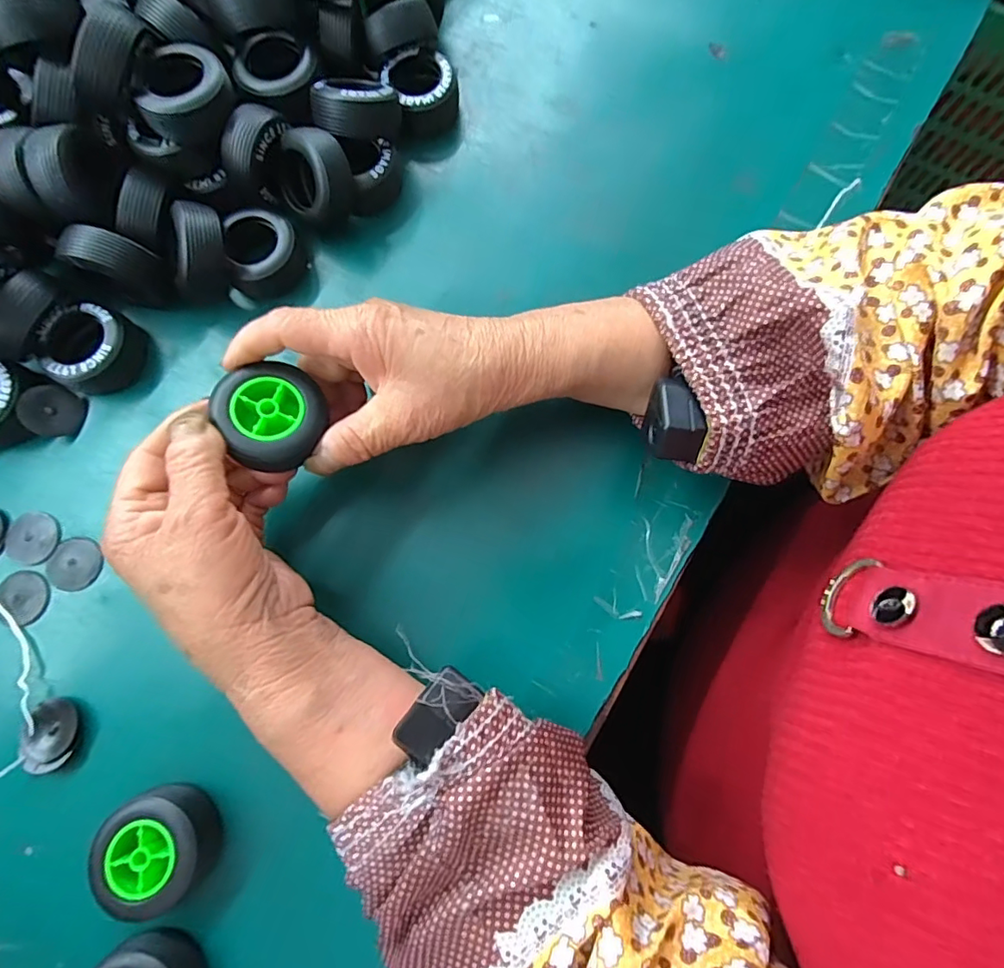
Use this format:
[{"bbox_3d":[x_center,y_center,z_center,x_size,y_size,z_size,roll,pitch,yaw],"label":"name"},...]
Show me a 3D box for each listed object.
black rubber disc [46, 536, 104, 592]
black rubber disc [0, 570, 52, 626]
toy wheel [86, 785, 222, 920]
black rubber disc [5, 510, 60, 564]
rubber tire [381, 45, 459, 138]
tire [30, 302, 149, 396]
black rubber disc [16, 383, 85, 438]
[{"bbox_3d":[-0.230,0.043,0.277,0.029,0.004,0.027,0,77,1],"label":"black rubber disc"},{"bbox_3d":[-0.254,0.060,0.274,0.028,0.004,0.027,0,77,1],"label":"black rubber disc"},{"bbox_3d":[-0.158,0.167,0.238,0.046,0.023,0.046,0,77,1],"label":"toy wheel"},{"bbox_3d":[-0.255,0.028,0.280,0.028,0.004,0.027,0,77,1],"label":"black rubber disc"},{"bbox_3d":[-0.051,-0.249,0.331,0.044,0.026,0.047,0,77,1],"label":"rubber tire"},{"bbox_3d":[-0.233,-0.077,0.294,0.041,0.027,0.048,26,79,7],"label":"tire"},{"bbox_3d":[-0.251,-0.041,0.290,0.004,0.027,0.028,2,72,43],"label":"black rubber disc"}]

